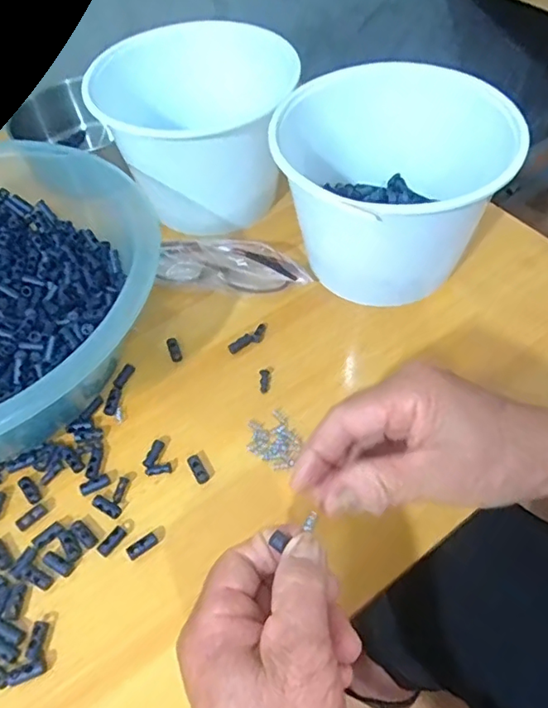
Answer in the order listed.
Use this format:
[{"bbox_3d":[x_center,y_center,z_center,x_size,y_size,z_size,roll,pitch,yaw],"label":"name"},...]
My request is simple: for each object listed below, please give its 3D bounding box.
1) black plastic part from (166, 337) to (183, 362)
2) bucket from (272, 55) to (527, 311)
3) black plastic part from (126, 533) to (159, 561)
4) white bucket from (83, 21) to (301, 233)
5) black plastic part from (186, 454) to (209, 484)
[{"bbox_3d":[-0.074,-0.004,0.411,0.008,0.004,0.021,-18,55,-10],"label":"black plastic part"},{"bbox_3d":[0.083,-0.116,0.414,0.157,0.125,0.148,-2,54,2],"label":"bucket"},{"bbox_3d":[-0.077,0.114,0.327,0.018,0.006,0.007,-36,59,-21],"label":"black plastic part"},{"bbox_3d":[-0.060,-0.183,0.470,0.141,0.126,0.141,3,54,6],"label":"white bucket"},{"bbox_3d":[-0.049,0.073,0.354,0.009,0.007,0.020,-27,57,-16],"label":"black plastic part"}]

